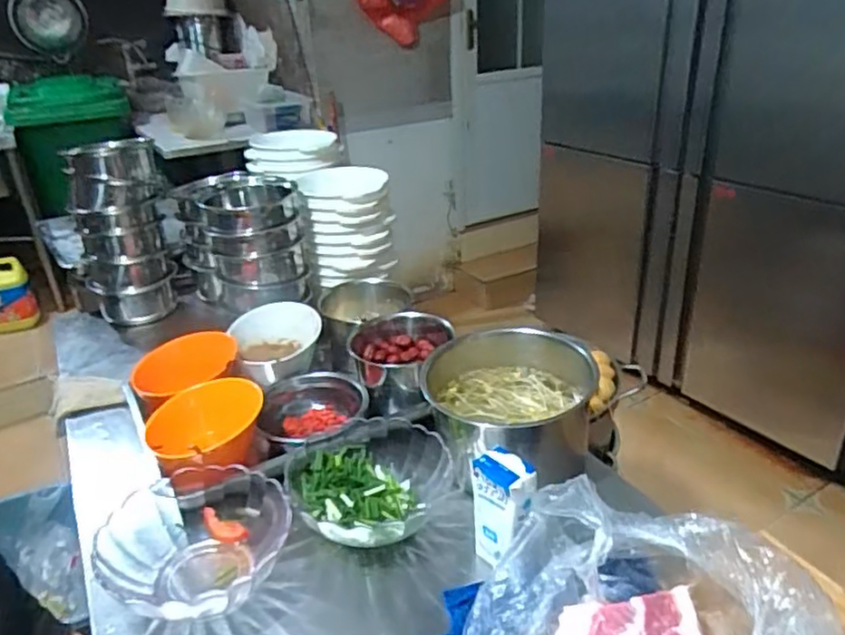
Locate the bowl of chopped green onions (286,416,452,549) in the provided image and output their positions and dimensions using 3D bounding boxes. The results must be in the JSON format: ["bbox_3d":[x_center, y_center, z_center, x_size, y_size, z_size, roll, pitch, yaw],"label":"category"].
[{"bbox_3d":[-0.063,0.201,0.776,0.192,0.065,0.210,-16,30,-24],"label":"bowl of chopped green onions"}]

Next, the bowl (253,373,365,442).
[{"bbox_3d":[-0.153,0.141,0.902,0.152,0.056,0.164,-5,27,-4],"label":"bowl"}]

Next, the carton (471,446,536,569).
[{"bbox_3d":[0.085,0.202,0.676,0.044,0.124,0.060,-23,33,-34],"label":"carton"}]

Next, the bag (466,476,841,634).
[{"bbox_3d":[0.175,0.251,0.524,0.256,0.116,0.209,12,31,26],"label":"bag"}]

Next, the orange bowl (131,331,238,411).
[{"bbox_3d":[-0.340,0.072,0.933,0.135,0.044,0.137,-2,27,1],"label":"orange bowl"}]

